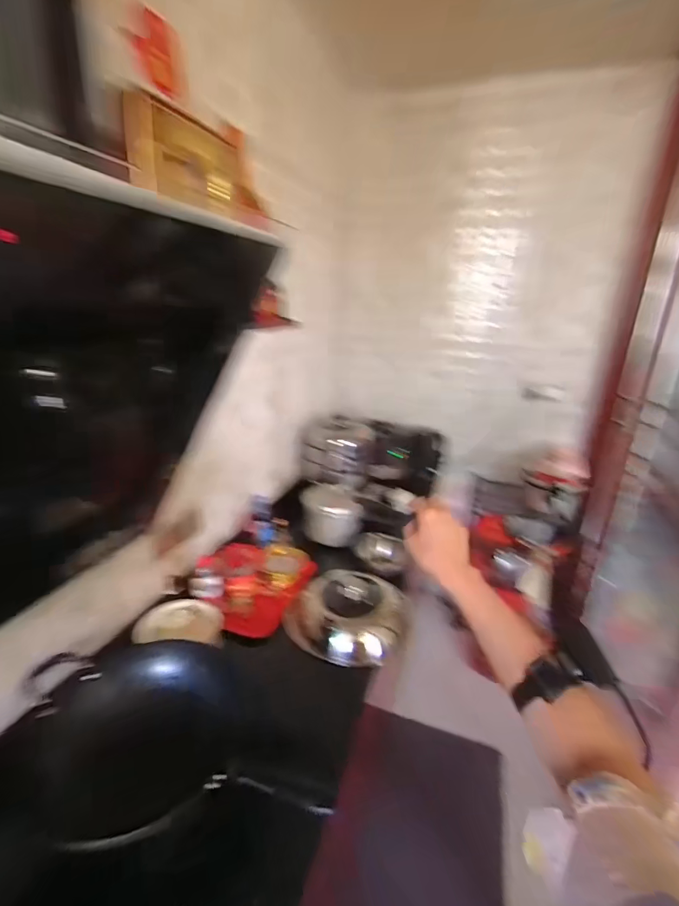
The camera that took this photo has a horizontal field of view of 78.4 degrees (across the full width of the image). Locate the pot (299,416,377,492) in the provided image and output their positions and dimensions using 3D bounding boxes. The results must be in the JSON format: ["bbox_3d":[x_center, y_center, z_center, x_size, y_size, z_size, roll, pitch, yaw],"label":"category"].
[{"bbox_3d":[-0.011,-0.018,1.886,0.307,0.245,0.325,2,21,-1],"label":"pot"}]

